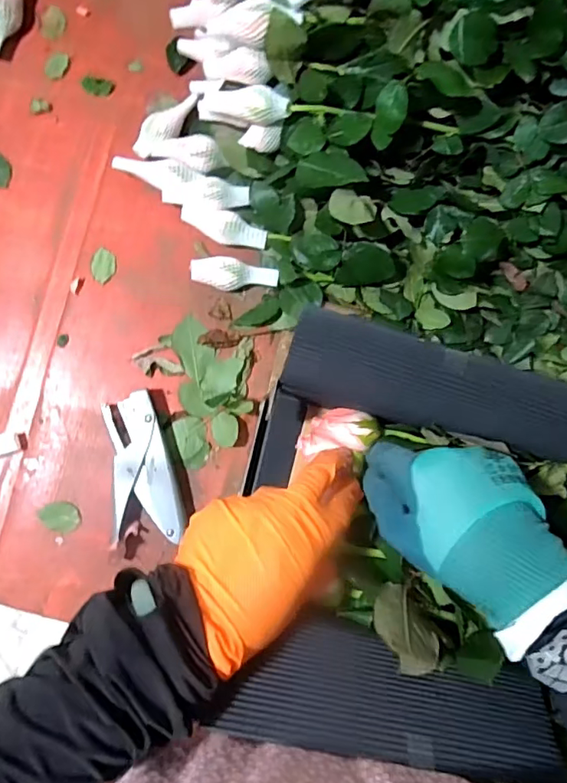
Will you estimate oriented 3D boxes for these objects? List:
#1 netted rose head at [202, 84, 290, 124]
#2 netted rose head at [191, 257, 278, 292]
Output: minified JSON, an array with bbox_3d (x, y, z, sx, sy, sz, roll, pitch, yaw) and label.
[{"bbox_3d":[-0.037,-0.271,0.494,0.092,0.034,0.035,19,85,25],"label":"netted rose head"},{"bbox_3d":[-0.048,-0.116,0.517,0.085,0.024,0.030,0,86,-4],"label":"netted rose head"}]

